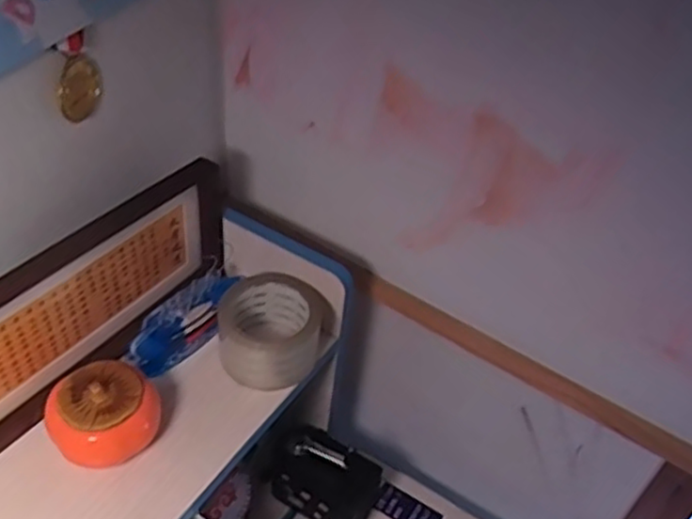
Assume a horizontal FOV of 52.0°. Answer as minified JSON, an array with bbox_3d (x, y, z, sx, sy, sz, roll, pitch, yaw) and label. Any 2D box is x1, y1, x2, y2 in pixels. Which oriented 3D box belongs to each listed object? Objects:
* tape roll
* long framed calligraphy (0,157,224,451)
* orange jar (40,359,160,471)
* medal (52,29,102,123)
[{"bbox_3d":[-0.071,0.068,0.686,0.090,0.064,0.094,4,42,-4],"label":"tape roll"},{"bbox_3d":[-0.256,0.067,0.602,0.037,0.144,0.407,28,46,21],"label":"long framed calligraphy"},{"bbox_3d":[-0.202,0.134,0.602,0.076,0.068,0.086,31,48,24],"label":"orange jar"},{"bbox_3d":[-0.214,-0.148,0.572,0.007,0.073,0.045,22,32,16],"label":"medal"}]

